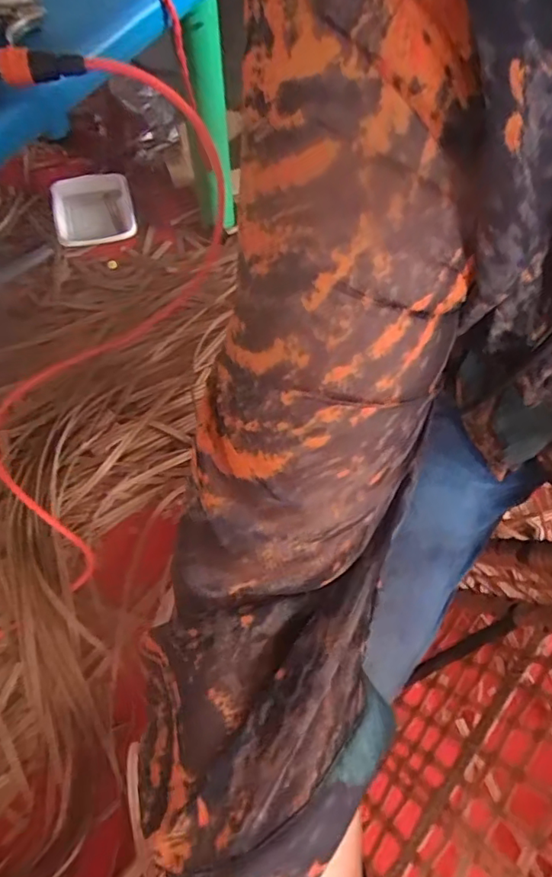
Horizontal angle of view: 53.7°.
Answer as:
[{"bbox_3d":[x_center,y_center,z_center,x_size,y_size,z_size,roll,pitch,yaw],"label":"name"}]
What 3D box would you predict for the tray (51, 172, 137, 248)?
[{"bbox_3d":[-0.324,-0.406,0.965,0.135,0.041,0.135,-10,70,-5],"label":"tray"}]

